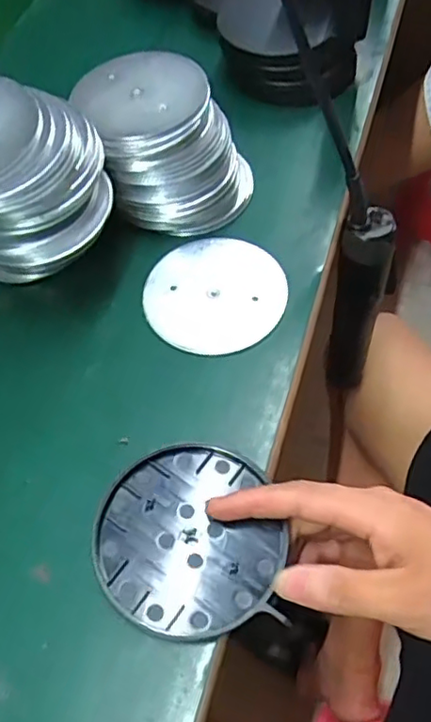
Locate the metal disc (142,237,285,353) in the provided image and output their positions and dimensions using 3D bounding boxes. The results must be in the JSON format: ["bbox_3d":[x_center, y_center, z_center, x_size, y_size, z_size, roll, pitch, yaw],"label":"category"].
[{"bbox_3d":[-0.003,-0.047,0.414,0.090,0.006,0.090,-2,58,3],"label":"metal disc"}]

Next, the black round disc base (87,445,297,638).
[{"bbox_3d":[-0.015,0.092,0.326,0.095,0.008,0.096,-7,58,0],"label":"black round disc base"}]

